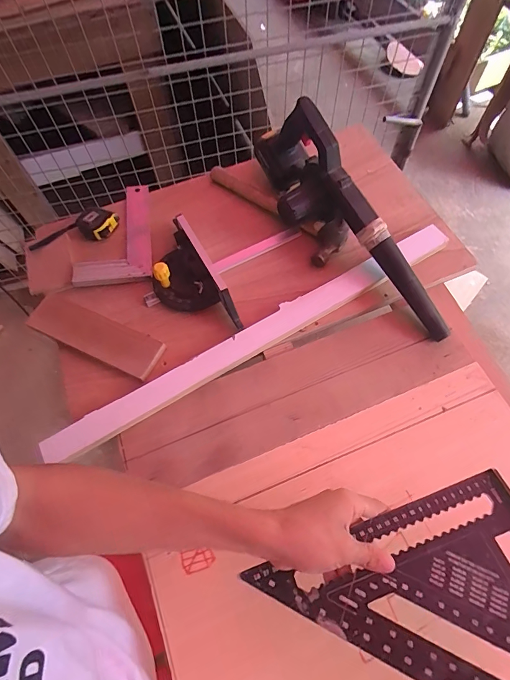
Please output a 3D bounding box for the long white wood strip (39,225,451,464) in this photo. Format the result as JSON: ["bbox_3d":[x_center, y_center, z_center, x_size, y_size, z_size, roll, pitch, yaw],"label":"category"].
[{"bbox_3d":[0.016,-0.008,0.623,0.742,0.023,0.046,-30,67,-10],"label":"long white wood strip"}]

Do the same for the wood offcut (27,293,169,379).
[{"bbox_3d":[-0.269,-0.010,0.639,0.239,0.025,0.071,23,69,13],"label":"wood offcut"}]

